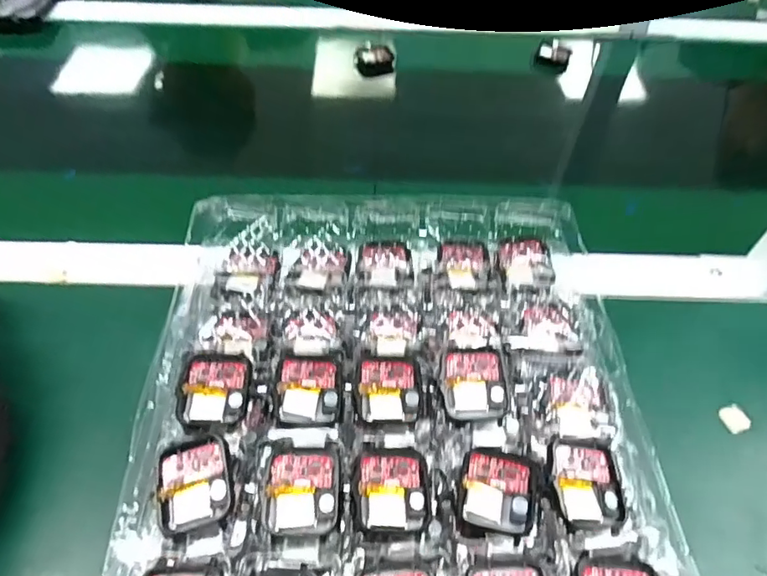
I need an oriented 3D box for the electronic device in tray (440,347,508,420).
[{"bbox_3d":[0.051,0.054,0.301,0.035,0.011,0.038,-2,51,-4],"label":"electronic device in tray"}]

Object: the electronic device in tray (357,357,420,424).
[{"bbox_3d":[0.003,0.057,0.301,0.035,0.005,0.039,1,51,-2],"label":"electronic device in tray"}]

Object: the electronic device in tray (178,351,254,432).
[{"bbox_3d":[-0.093,0.058,0.298,0.037,0.012,0.044,-3,51,-5],"label":"electronic device in tray"}]

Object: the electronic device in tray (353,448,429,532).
[{"bbox_3d":[0.005,0.103,0.268,0.036,0.013,0.041,-1,51,-3],"label":"electronic device in tray"}]

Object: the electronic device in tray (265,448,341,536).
[{"bbox_3d":[-0.040,0.101,0.264,0.035,0.010,0.039,-2,51,-4],"label":"electronic device in tray"}]

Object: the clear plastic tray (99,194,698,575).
[{"bbox_3d":[0.007,0.065,0.297,0.267,0.035,0.296,-2,52,-1],"label":"clear plastic tray"}]

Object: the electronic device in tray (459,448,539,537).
[{"bbox_3d":[0.060,0.103,0.268,0.040,0.014,0.042,8,51,4],"label":"electronic device in tray"}]

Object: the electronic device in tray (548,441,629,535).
[{"bbox_3d":[0.103,0.099,0.268,0.037,0.010,0.043,0,51,-2],"label":"electronic device in tray"}]

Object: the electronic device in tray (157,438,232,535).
[{"bbox_3d":[-0.093,0.096,0.262,0.035,0.013,0.040,-11,52,-11],"label":"electronic device in tray"}]

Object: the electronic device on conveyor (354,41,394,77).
[{"bbox_3d":[-0.012,-0.284,0.658,0.047,0.028,0.026,-4,51,-5],"label":"electronic device on conveyor"}]

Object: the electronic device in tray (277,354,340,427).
[{"bbox_3d":[-0.042,0.058,0.300,0.033,0.010,0.040,-1,51,-3],"label":"electronic device in tray"}]

